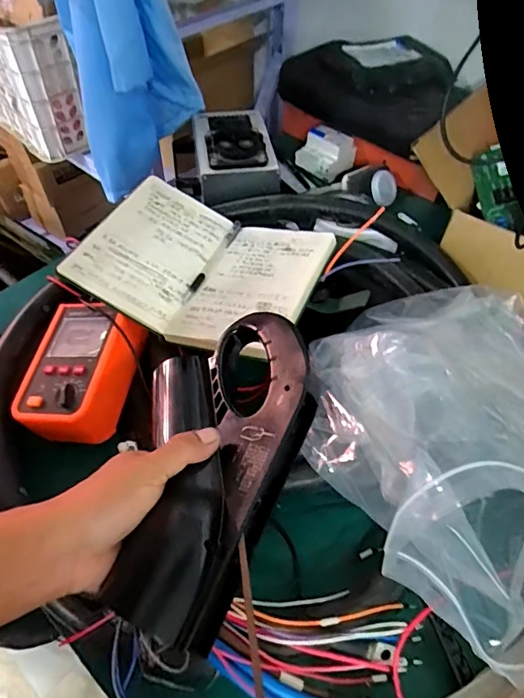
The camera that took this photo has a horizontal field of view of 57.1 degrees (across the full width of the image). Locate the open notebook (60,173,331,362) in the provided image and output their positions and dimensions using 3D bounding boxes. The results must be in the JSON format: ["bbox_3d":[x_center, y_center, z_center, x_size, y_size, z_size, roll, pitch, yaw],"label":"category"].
[{"bbox_3d":[-0.069,-0.106,0.592,0.271,0.048,0.210,21,55,15],"label":"open notebook"}]

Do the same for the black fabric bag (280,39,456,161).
[{"bbox_3d":[0.177,-0.477,0.878,0.159,0.143,0.386,-19,39,-16],"label":"black fabric bag"}]

